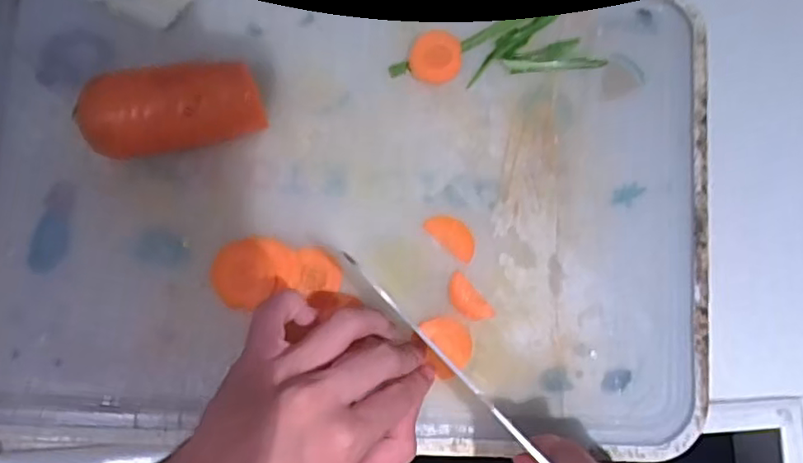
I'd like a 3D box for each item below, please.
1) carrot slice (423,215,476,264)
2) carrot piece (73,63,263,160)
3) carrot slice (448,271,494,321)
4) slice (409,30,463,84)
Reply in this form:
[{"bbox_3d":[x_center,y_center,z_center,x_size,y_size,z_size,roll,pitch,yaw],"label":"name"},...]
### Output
[{"bbox_3d":[0.029,0.002,0.363,0.032,0.004,0.016,45,81,0],"label":"carrot slice"},{"bbox_3d":[-0.115,-0.060,0.333,0.082,0.045,0.039,-16,86,-8],"label":"carrot piece"},{"bbox_3d":[0.037,0.039,0.359,0.015,0.004,0.031,-42,90,-9],"label":"carrot slice"},{"bbox_3d":[0.020,-0.100,0.370,0.029,0.004,0.028,0,102,0],"label":"slice"}]

